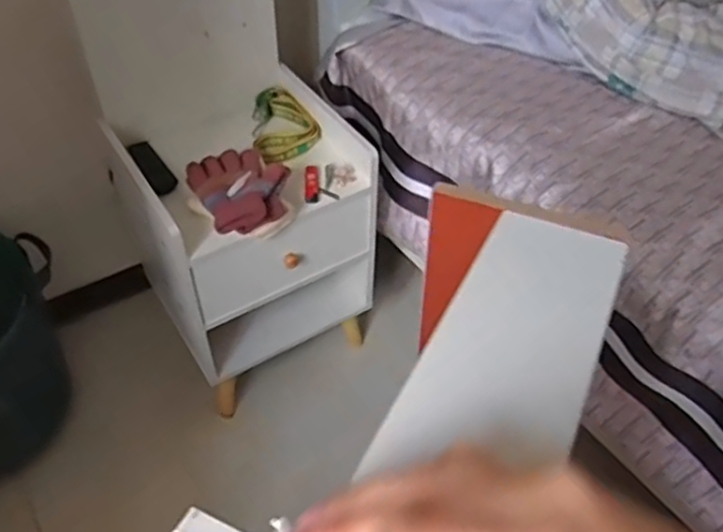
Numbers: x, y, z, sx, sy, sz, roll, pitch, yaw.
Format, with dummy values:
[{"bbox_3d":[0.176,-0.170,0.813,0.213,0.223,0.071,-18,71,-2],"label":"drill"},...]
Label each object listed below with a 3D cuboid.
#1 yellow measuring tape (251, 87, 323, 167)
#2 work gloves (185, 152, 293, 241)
[{"bbox_3d":[-0.125,-0.230,1.104,0.108,0.040,0.167,-6,47,-6],"label":"yellow measuring tape"},{"bbox_3d":[-0.168,-0.107,0.949,0.140,0.059,0.160,-22,51,-20],"label":"work gloves"}]

